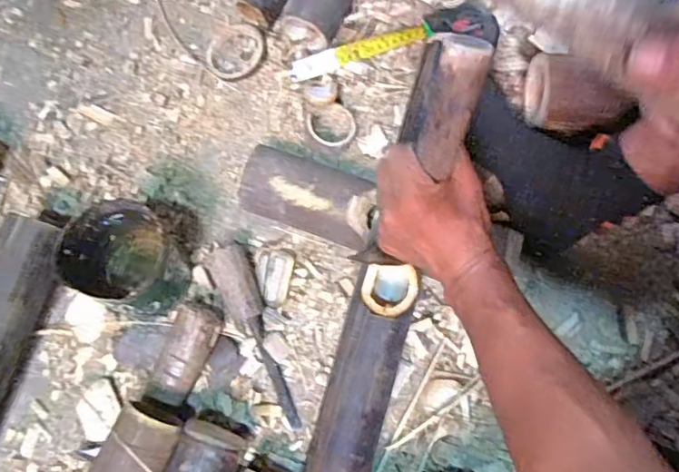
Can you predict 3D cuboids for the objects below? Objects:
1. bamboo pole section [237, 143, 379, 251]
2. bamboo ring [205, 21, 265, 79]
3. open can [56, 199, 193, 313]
[{"bbox_3d":[-0.030,-0.048,0.610,0.147,0.062,0.086,19,77,5],"label":"bamboo pole section"},{"bbox_3d":[-0.130,-0.231,0.676,0.071,0.012,0.077,0,76,0],"label":"bamboo ring"},{"bbox_3d":[-0.216,0.026,0.568,0.105,0.115,0.098,37,79,9],"label":"open can"}]

